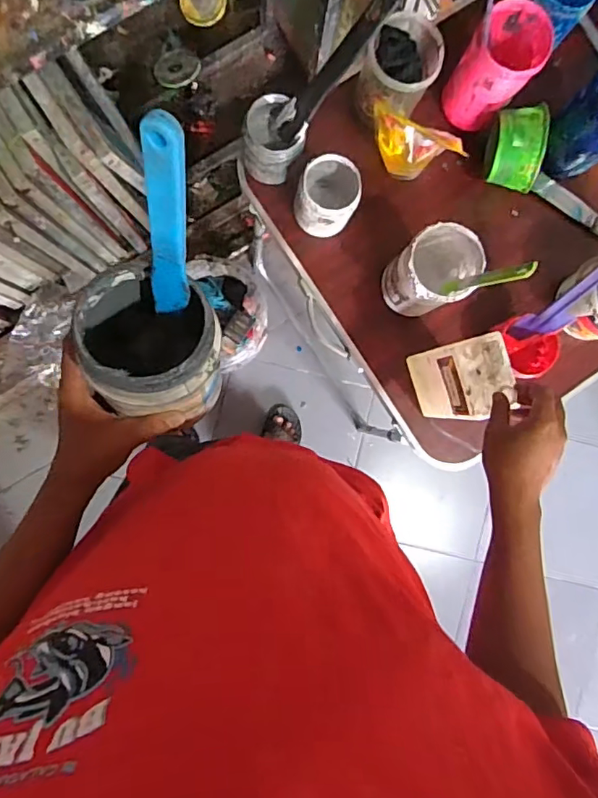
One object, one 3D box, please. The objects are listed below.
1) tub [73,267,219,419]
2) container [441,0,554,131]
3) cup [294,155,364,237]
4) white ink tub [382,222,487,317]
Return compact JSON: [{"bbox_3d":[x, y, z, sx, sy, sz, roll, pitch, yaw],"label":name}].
[{"bbox_3d":[-0.113,-0.045,0.426,0.097,0.100,0.115,-29,93,-3],"label":"tub"},{"bbox_3d":[0.267,-0.452,0.741,0.094,0.126,0.104,36,88,-4],"label":"container"},{"bbox_3d":[0.038,-0.281,0.755,0.084,0.095,0.091,-4,91,-4],"label":"cup"},{"bbox_3d":[0.177,-0.171,0.745,0.098,0.159,0.090,0,91,-4],"label":"white ink tub"}]

